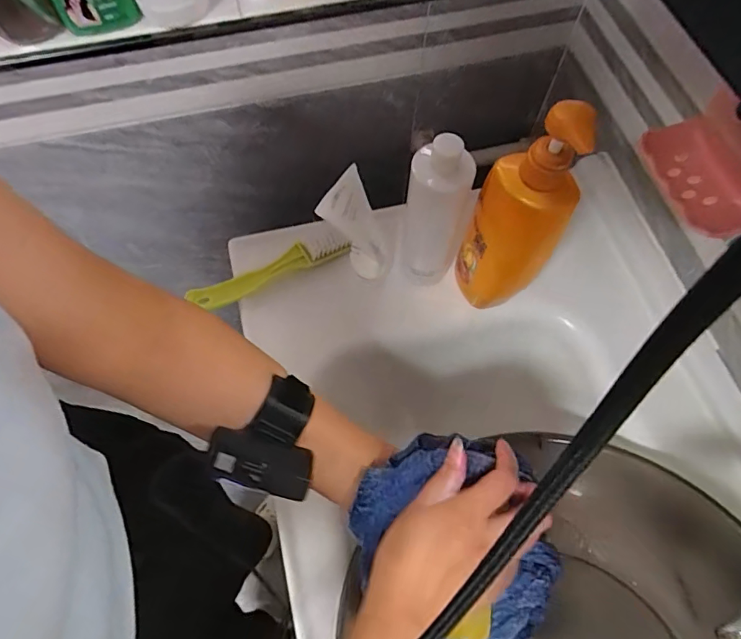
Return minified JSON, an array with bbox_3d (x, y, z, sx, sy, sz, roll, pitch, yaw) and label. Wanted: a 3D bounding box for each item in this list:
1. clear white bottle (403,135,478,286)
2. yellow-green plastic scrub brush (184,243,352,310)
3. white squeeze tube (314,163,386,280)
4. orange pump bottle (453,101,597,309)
[{"bbox_3d":[0.071,-0.114,0.535,0.063,0.197,0.063,11,66,5],"label":"clear white bottle"},{"bbox_3d":[-0.122,-0.059,0.597,0.198,0.009,0.038,-23,68,-11],"label":"yellow-green plastic scrub brush"},{"bbox_3d":[-0.019,-0.099,0.537,0.034,0.139,0.063,21,65,31],"label":"white squeeze tube"},{"bbox_3d":[0.142,-0.094,0.484,0.086,0.261,0.049,18,66,7],"label":"orange pump bottle"}]

